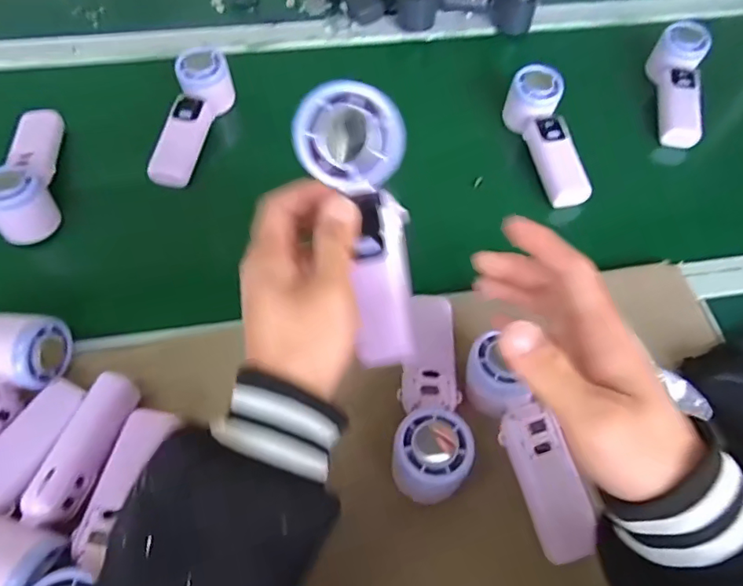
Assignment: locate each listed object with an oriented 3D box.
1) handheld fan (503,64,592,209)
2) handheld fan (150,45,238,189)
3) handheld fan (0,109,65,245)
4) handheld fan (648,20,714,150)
[{"bbox_3d":[0.195,-0.174,0.581,0.055,0.051,0.164,-9,61,-7],"label":"handheld fan"},{"bbox_3d":[-0.194,-0.193,0.579,0.058,0.053,0.164,5,61,1],"label":"handheld fan"},{"bbox_3d":[-0.347,-0.124,0.539,0.049,0.075,0.163,-10,61,-7],"label":"handheld fan"},{"bbox_3d":[0.370,-0.244,0.645,0.055,0.043,0.171,7,77,2],"label":"handheld fan"}]

